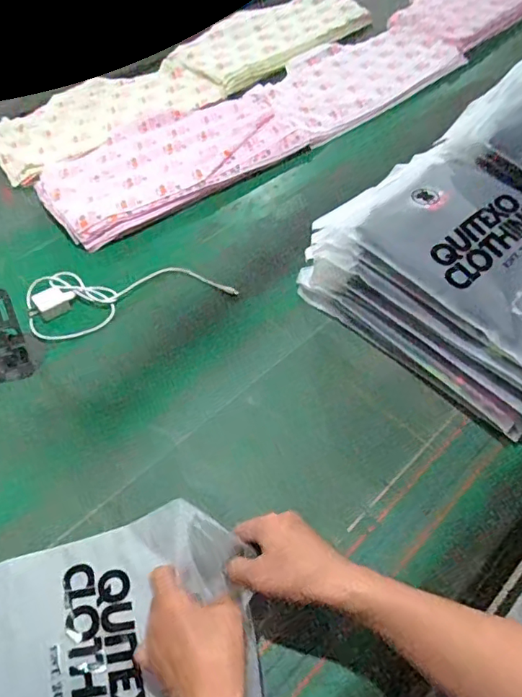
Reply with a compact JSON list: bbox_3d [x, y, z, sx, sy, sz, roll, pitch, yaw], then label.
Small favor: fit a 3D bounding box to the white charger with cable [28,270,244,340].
[{"bbox_3d":[-0.202,-0.089,0.798,0.301,0.021,0.125,-14,53,-9],"label":"white charger with cable"}]

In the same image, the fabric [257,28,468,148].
[{"bbox_3d":[0.211,-0.625,1.190,0.514,0.025,0.276,-35,59,-23],"label":"fabric"}]

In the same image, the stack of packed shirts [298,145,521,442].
[{"bbox_3d":[0.269,-0.097,0.694,0.382,0.138,0.259,38,62,26],"label":"stack of packed shirts"}]

